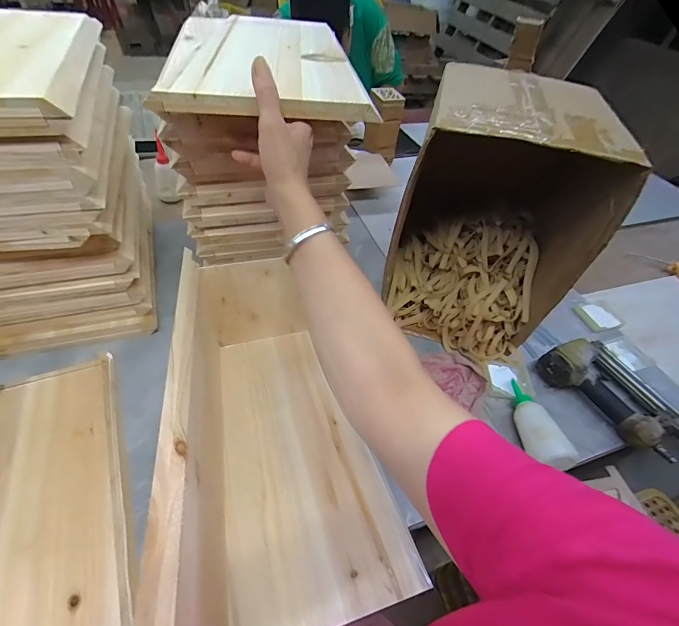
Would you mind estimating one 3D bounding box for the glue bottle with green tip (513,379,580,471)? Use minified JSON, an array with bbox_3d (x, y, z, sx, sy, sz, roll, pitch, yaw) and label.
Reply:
[{"bbox_3d":[0.311,0.173,0.570,0.053,0.052,0.154,-1,49,-7],"label":"glue bottle with green tip"}]

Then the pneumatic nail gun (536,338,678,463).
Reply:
[{"bbox_3d":[0.488,0.138,0.612,0.172,0.058,0.224,-17,53,-20],"label":"pneumatic nail gun"}]

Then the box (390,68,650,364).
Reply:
[{"bbox_3d":[0.263,-0.163,0.629,0.278,0.387,0.280,18,49,9],"label":"box"}]

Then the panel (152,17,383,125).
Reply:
[{"bbox_3d":[-0.107,-0.370,0.500,0.226,0.018,0.433,-4,49,-10],"label":"panel"}]

